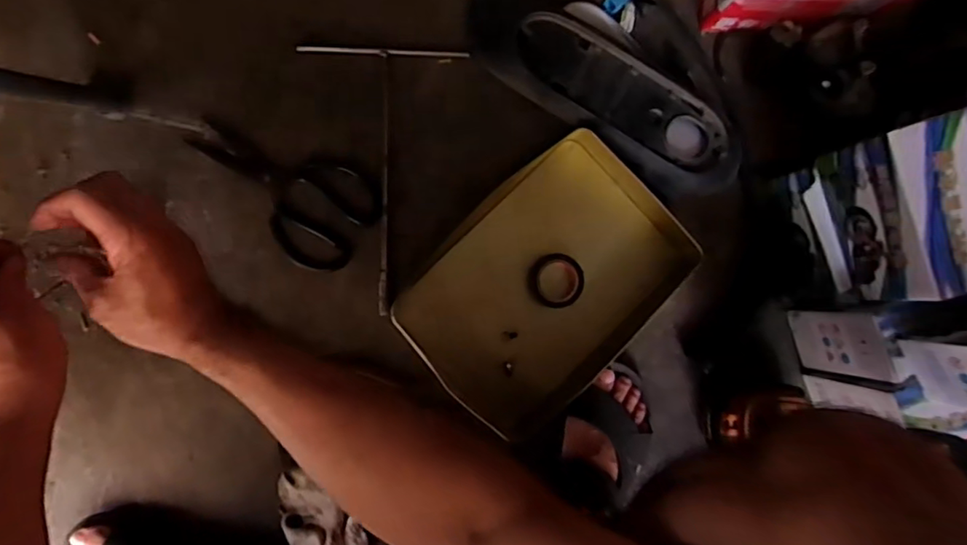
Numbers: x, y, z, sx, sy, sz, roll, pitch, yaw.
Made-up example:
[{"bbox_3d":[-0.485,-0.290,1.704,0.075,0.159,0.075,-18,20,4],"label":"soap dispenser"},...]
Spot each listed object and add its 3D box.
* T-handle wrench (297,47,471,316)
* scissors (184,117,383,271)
[{"bbox_3d":[-0.111,-0.108,0.661,0.186,0.015,0.305,-1,88,-6],"label":"T-handle wrench"},{"bbox_3d":[-0.226,-0.099,0.651,0.215,0.010,0.120,36,85,-4],"label":"scissors"}]

